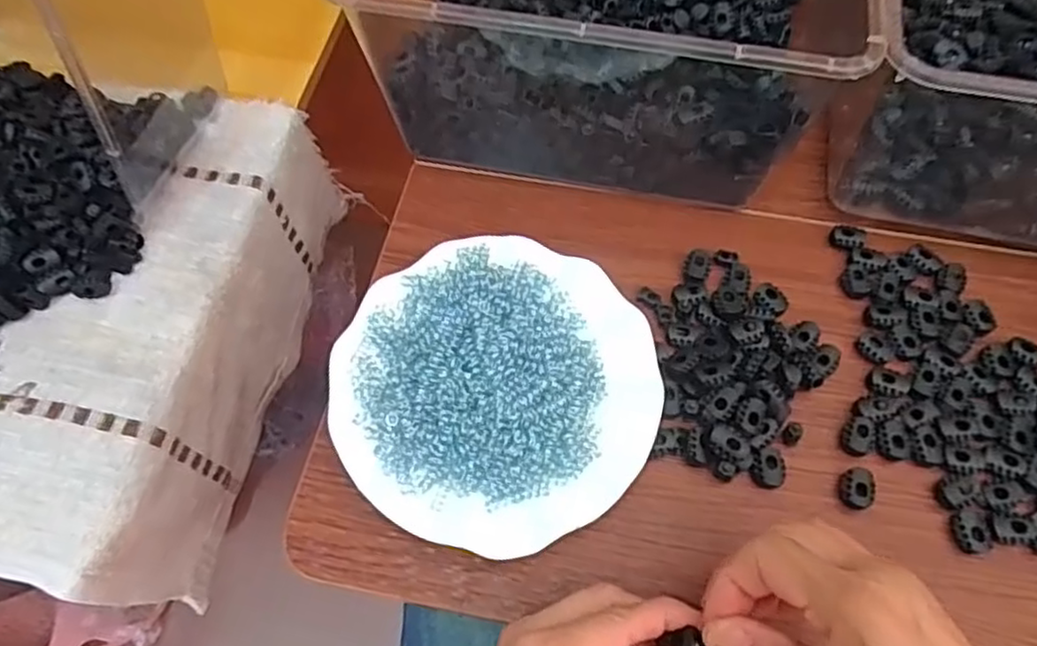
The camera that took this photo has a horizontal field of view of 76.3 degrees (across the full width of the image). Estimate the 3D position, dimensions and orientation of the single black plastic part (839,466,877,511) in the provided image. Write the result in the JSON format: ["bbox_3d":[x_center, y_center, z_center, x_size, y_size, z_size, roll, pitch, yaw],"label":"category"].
[{"bbox_3d":[0.190,0.092,0.369,0.018,0.010,0.023,15,64,8],"label":"single black plastic part"}]

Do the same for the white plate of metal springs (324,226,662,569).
[{"bbox_3d":[-0.012,0.034,0.380,0.177,0.025,0.179,0,63,0],"label":"white plate of metal springs"}]

